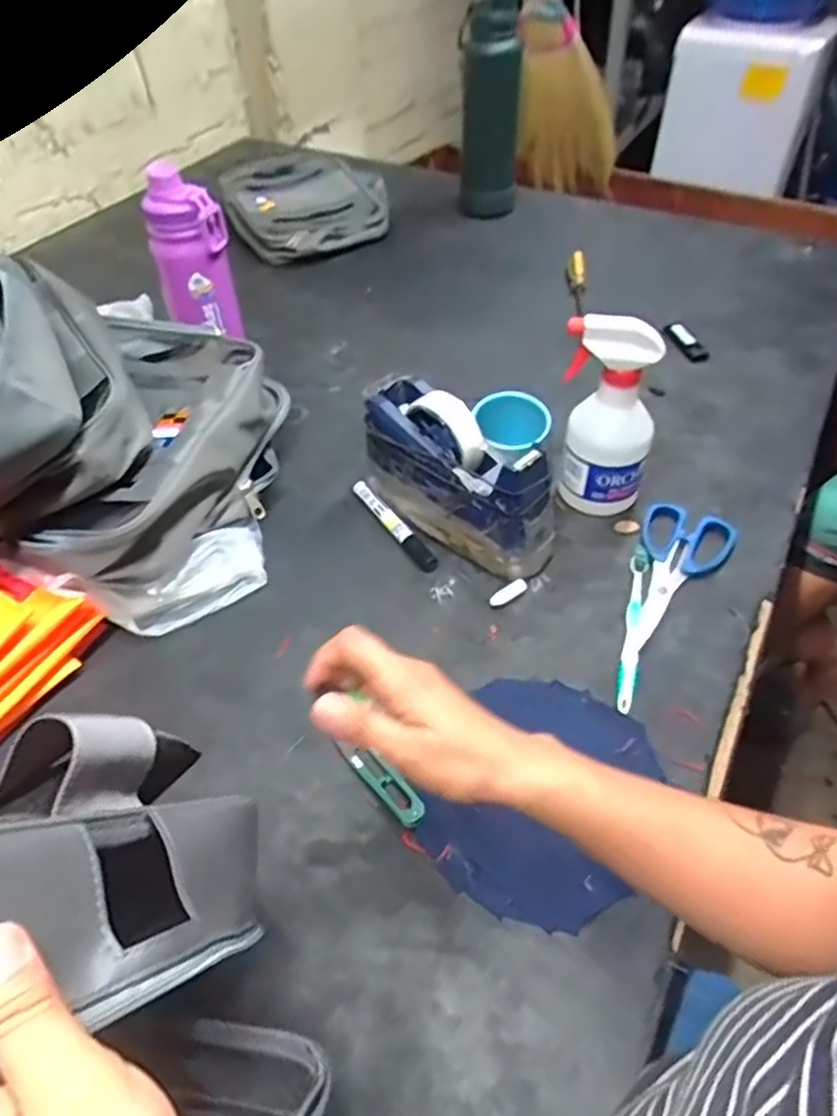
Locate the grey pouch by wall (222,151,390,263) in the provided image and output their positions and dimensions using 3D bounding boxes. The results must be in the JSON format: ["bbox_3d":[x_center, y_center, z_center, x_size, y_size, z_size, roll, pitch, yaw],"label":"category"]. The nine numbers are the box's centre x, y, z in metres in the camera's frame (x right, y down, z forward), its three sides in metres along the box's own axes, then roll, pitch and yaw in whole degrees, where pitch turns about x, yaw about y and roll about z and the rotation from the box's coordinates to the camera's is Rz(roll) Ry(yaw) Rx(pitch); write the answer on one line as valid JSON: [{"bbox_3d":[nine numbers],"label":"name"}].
[{"bbox_3d":[-0.189,-0.591,1.171,0.253,0.058,0.331,-15,48,-11],"label":"grey pouch by wall"}]

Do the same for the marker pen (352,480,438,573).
[{"bbox_3d":[-0.024,-0.034,0.684,0.017,0.013,0.138,-26,52,-21],"label":"marker pen"}]

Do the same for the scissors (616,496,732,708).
[{"bbox_3d":[0.219,0.038,0.608,0.078,0.014,0.233,18,50,17],"label":"scissors"}]

